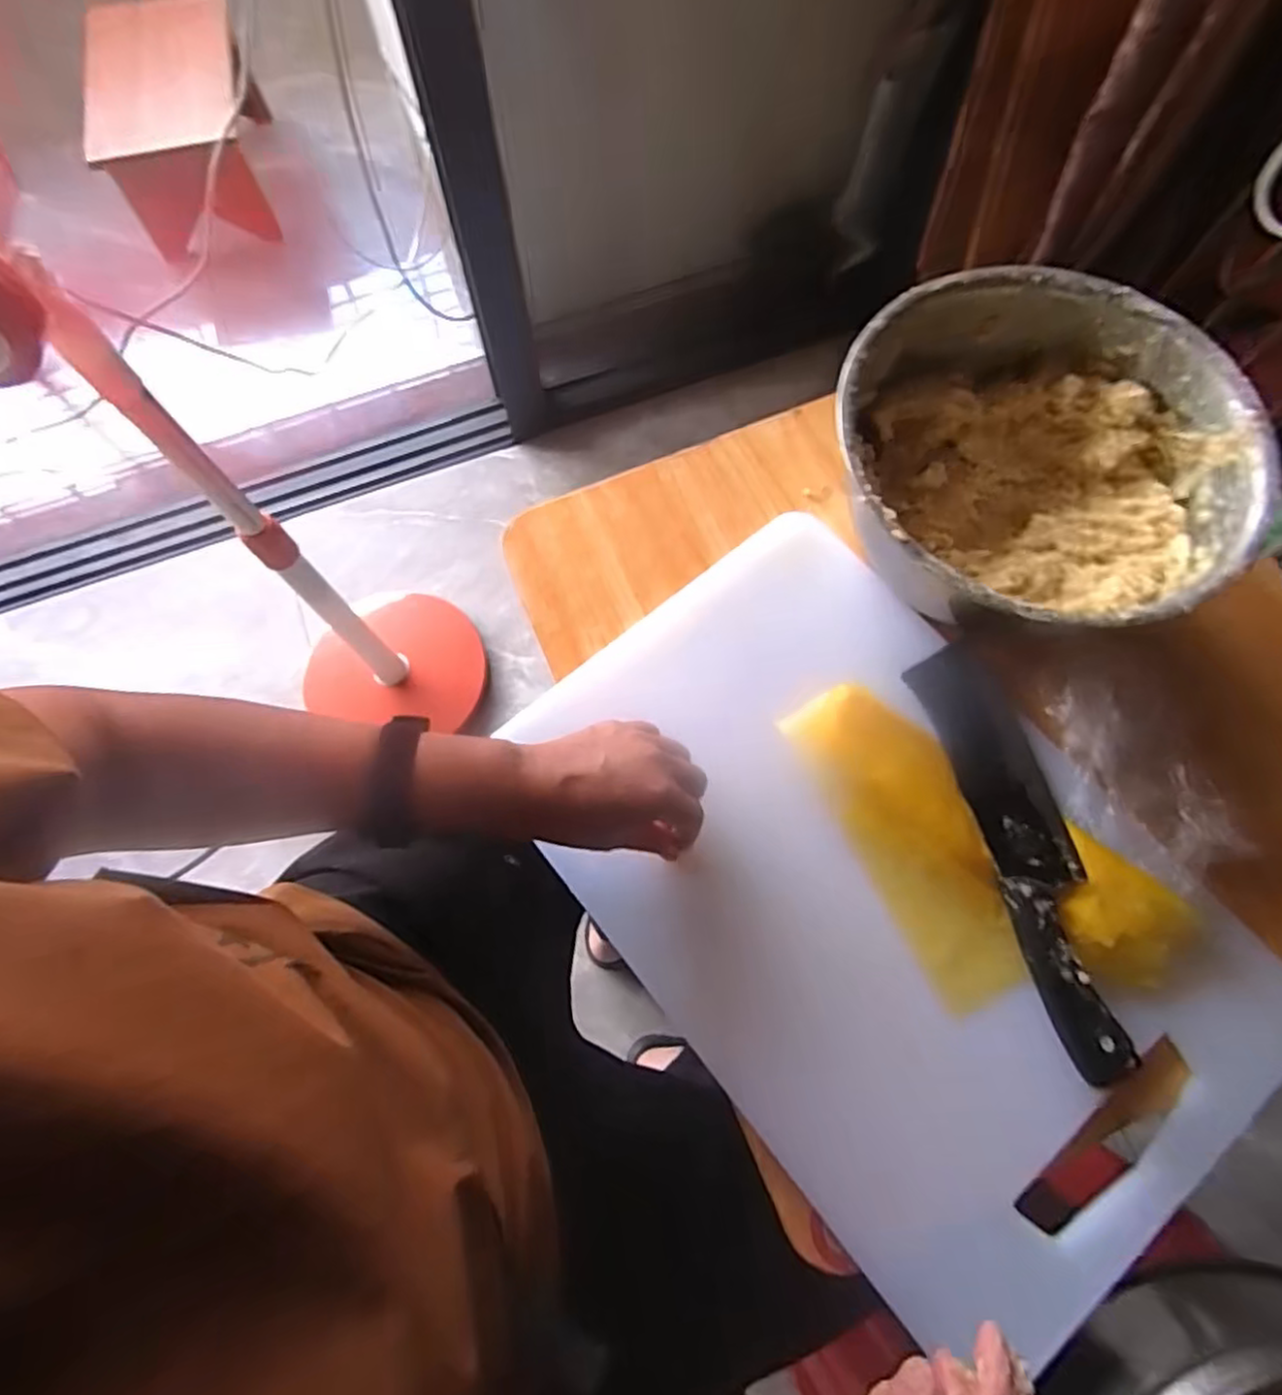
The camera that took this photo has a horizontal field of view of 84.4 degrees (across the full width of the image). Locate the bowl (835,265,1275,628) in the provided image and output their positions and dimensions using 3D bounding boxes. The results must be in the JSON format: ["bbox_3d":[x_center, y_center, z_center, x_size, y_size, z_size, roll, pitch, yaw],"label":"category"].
[{"bbox_3d":[0.268,-0.161,0.503,0.264,0.100,0.260,0,72,0],"label":"bowl"}]

